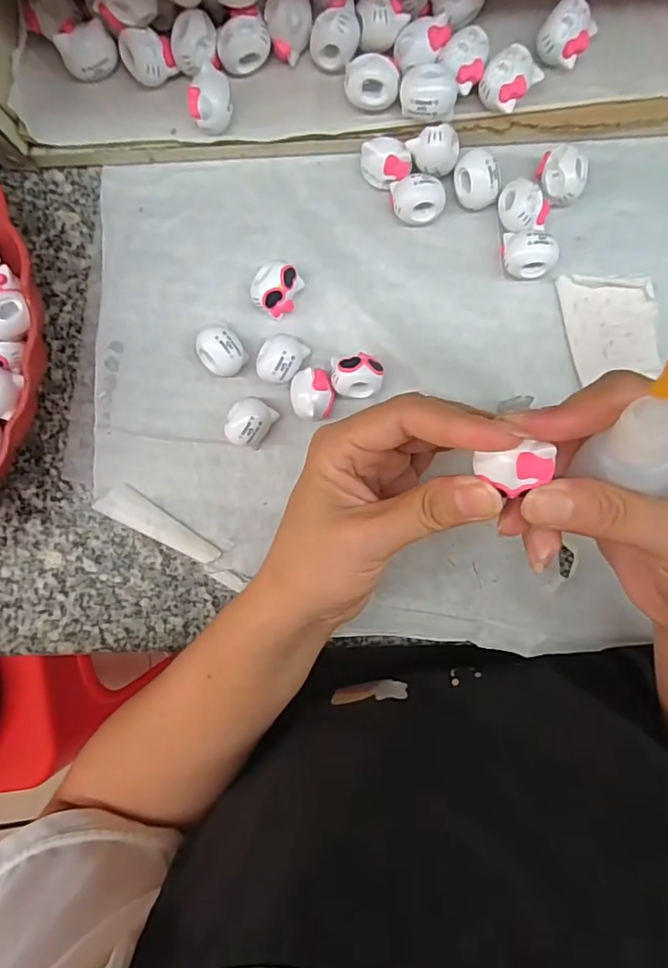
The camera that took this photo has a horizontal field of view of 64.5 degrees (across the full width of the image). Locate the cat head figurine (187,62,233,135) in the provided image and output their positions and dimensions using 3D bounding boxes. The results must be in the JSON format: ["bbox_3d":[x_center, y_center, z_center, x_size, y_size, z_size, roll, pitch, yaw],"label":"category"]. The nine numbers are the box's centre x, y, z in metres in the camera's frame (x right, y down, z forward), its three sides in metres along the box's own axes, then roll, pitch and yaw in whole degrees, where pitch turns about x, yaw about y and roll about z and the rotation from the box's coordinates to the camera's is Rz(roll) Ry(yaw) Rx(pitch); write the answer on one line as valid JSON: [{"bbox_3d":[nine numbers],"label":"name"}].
[{"bbox_3d":[-0.058,-0.182,0.252,0.020,0.020,0.022,0,96,3],"label":"cat head figurine"}]

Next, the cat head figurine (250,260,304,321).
[{"bbox_3d":[-0.030,-0.099,0.267,0.022,0.019,0.024,0,96,3],"label":"cat head figurine"}]

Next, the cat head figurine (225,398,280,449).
[{"bbox_3d":[-0.043,-0.032,0.270,0.021,0.020,0.024,37,96,-1],"label":"cat head figurine"}]

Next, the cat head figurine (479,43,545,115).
[{"bbox_3d":[0.080,-0.185,0.244,0.022,0.017,0.025,43,96,-2],"label":"cat head figurine"}]

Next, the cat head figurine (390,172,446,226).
[{"bbox_3d":[0.042,-0.140,0.262,0.026,0.017,0.021,-6,95,3],"label":"cat head figurine"}]

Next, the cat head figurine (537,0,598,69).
[{"bbox_3d":[0.107,-0.205,0.242,0.021,0.014,0.024,37,96,-1],"label":"cat head figurine"}]

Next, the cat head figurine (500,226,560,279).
[{"bbox_3d":[0.098,-0.114,0.260,0.029,0.019,0.023,-11,95,4],"label":"cat head figurine"}]

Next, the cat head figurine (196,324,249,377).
[{"bbox_3d":[-0.057,-0.068,0.271,0.022,0.020,0.024,0,96,3],"label":"cat head figurine"}]

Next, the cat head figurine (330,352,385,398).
[{"bbox_3d":[0.012,-0.054,0.265,0.025,0.019,0.020,-3,96,3],"label":"cat head figurine"}]

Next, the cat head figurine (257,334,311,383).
[{"bbox_3d":[-0.027,-0.063,0.269,0.020,0.021,0.025,34,96,-1],"label":"cat head figurine"}]

